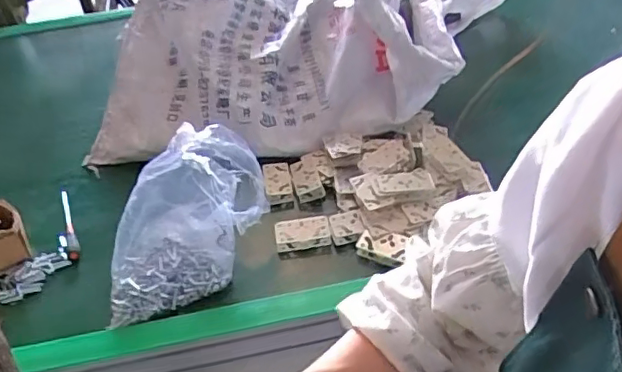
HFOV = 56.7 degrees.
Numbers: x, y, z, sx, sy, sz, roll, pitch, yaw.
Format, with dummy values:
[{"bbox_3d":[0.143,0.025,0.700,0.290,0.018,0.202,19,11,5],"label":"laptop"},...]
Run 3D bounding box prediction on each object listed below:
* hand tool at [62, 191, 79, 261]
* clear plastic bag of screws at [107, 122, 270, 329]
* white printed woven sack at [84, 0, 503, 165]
[{"bbox_3d":[-0.382,0.055,0.908,0.019,0.012,0.168,-20,42,-14],"label":"hand tool"},{"bbox_3d":[-0.166,0.042,0.752,0.242,0.173,0.125,-22,43,-17],"label":"clear plastic bag of screws"},{"bbox_3d":[0.006,-0.316,1.119,0.738,0.224,0.598,2,41,10],"label":"white printed woven sack"}]

